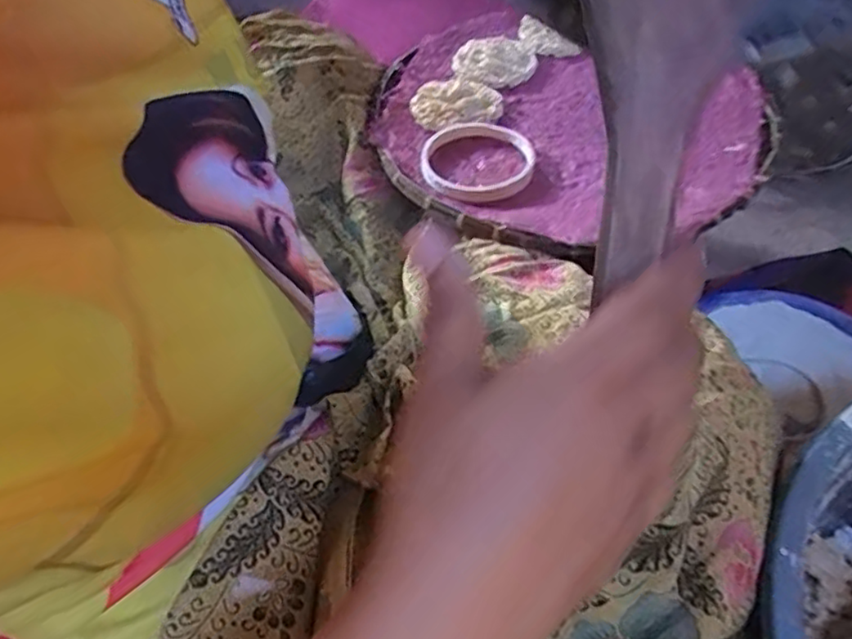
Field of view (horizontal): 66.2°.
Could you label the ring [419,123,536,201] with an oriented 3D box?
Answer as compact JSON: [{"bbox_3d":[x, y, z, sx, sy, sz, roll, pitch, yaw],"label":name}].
[{"bbox_3d":[0.040,-0.125,0.512,0.088,0.009,0.085,2,50,4],"label":"ring"}]

